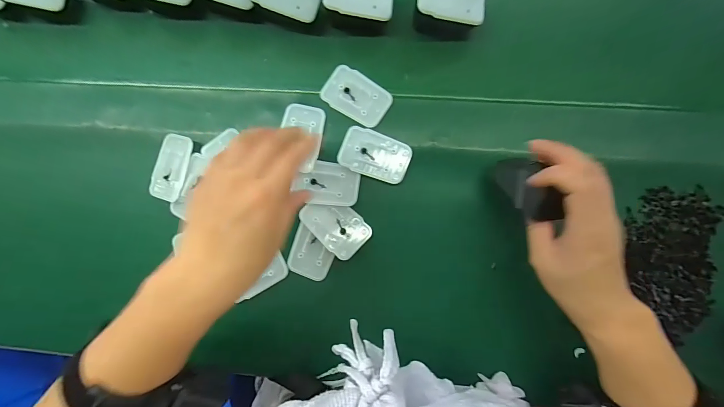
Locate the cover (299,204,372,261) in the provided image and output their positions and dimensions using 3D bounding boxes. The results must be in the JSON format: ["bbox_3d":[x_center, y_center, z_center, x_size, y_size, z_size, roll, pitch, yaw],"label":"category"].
[{"bbox_3d":[-0.027,0.021,0.332,0.066,0.006,0.045,44,90,6],"label":"cover"}]

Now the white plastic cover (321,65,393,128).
[{"bbox_3d":[-0.006,-0.111,0.334,0.068,0.004,0.043,34,89,6],"label":"white plastic cover"}]

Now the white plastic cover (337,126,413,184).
[{"bbox_3d":[0.013,-0.049,0.329,0.070,0.004,0.043,22,88,5],"label":"white plastic cover"}]

